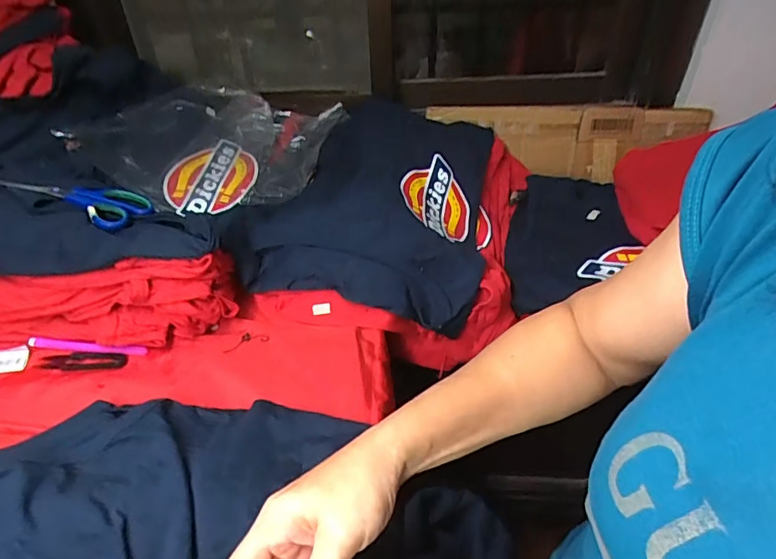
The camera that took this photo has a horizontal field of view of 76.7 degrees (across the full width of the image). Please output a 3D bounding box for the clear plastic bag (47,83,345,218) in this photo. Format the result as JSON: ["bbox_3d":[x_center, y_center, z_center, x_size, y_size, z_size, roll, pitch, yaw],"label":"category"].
[{"bbox_3d":[-0.258,-0.229,0.789,0.296,0.096,0.378,12,41,17],"label":"clear plastic bag"}]

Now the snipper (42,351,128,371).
[{"bbox_3d":[-0.341,0.094,0.551,0.090,0.010,0.025,-1,39,2],"label":"snipper"}]

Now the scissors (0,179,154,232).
[{"bbox_3d":[-0.391,-0.105,0.610,0.180,0.011,0.083,16,40,-3],"label":"scissors"}]

